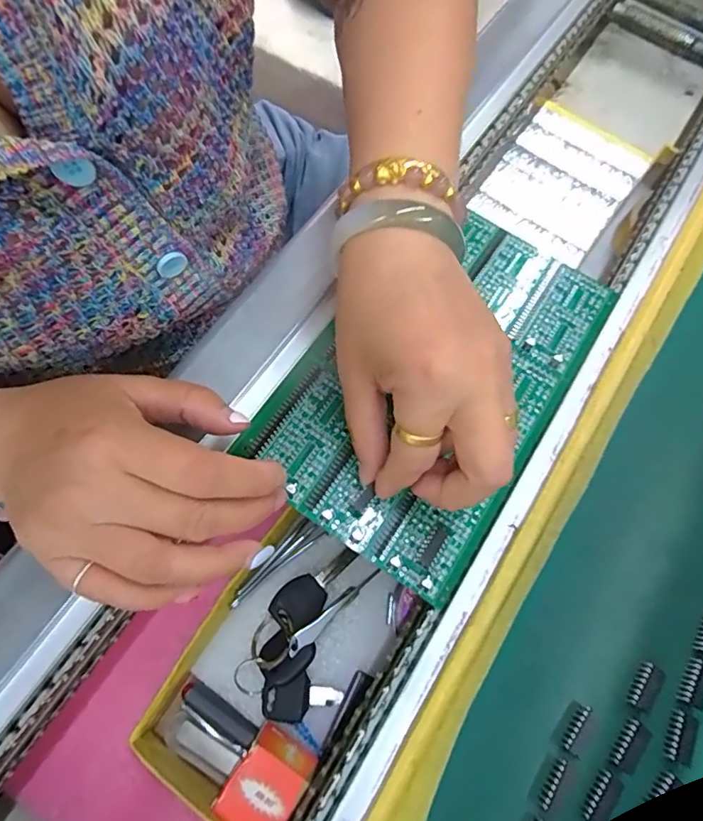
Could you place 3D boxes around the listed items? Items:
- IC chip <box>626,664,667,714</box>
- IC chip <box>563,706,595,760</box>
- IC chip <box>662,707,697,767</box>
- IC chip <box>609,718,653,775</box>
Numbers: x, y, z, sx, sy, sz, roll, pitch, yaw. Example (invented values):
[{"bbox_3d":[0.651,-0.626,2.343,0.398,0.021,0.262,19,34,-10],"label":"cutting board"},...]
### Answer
[{"bbox_3d":[0.124,0.117,0.215,0.008,0.006,0.018,35,72,7],"label":"IC chip"},{"bbox_3d":[0.094,0.131,0.208,0.008,0.004,0.019,40,72,9],"label":"IC chip"},{"bbox_3d":[0.136,0.134,0.210,0.009,0.004,0.019,29,71,5],"label":"IC chip"},{"bbox_3d":[0.113,0.136,0.207,0.009,0.004,0.019,41,73,9],"label":"IC chip"}]

